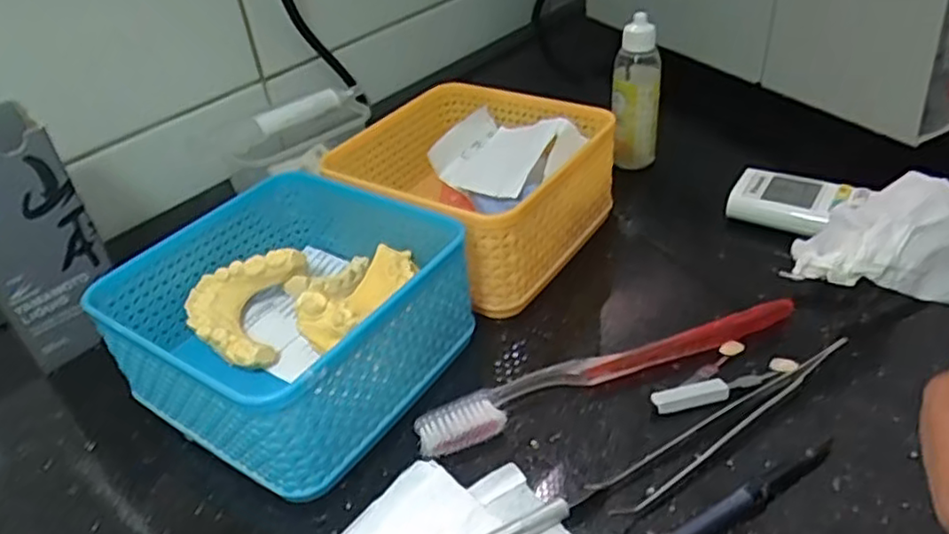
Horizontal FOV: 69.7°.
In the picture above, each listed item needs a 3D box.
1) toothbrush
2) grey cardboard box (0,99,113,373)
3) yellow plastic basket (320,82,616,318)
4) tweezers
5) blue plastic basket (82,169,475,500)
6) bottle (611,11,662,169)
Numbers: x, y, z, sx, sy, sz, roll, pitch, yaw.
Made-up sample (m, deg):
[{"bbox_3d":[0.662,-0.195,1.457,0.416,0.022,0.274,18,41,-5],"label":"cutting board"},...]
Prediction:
[{"bbox_3d":[0.062,0.046,0.313,0.185,0.011,0.018,-17,37,-14],"label":"toothbrush"},{"bbox_3d":[-0.229,-0.014,0.351,0.055,0.121,0.053,-32,43,-31],"label":"grey cardboard box"},{"bbox_3d":[-0.001,-0.045,0.404,0.132,0.070,0.131,19,43,31],"label":"yellow plastic basket"},{"bbox_3d":[0.107,0.062,0.286,0.135,0.011,0.017,-24,40,-23],"label":"tweezers"},{"bbox_3d":[-0.084,0.022,0.324,0.129,0.065,0.128,19,43,31],"label":"blue plastic basket"},{"bbox_3d":[0.115,-0.123,0.483,0.033,0.107,0.028,3,37,12],"label":"bottle"}]

